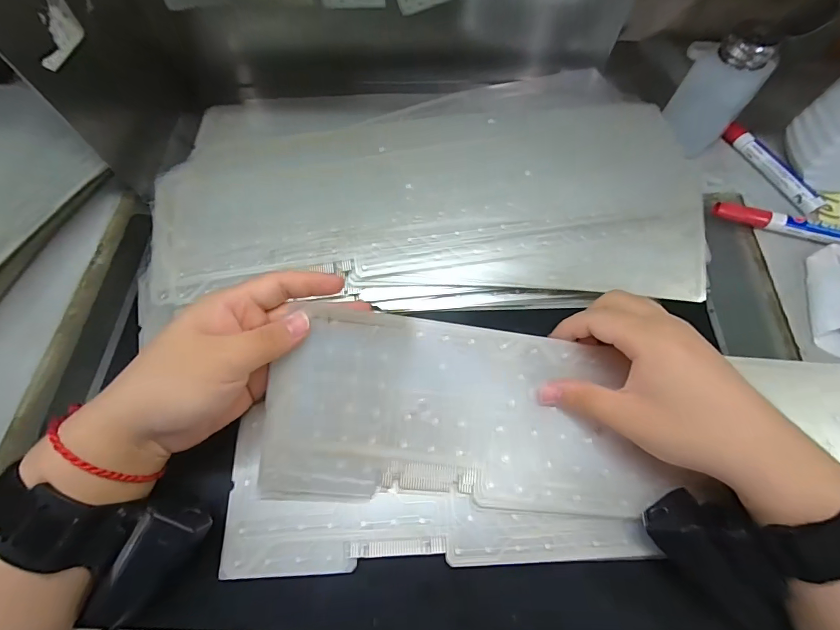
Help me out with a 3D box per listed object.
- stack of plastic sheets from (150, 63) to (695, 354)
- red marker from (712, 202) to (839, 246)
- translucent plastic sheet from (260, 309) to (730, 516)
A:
[{"bbox_3d":[0.006,-0.104,0.332,0.439,0.032,0.200,-5,74,-2],"label":"stack of plastic sheets"},{"bbox_3d":[0.335,-0.078,0.346,0.141,0.017,0.022,15,66,7],"label":"red marker"},{"bbox_3d":[0.031,0.065,0.263,0.259,0.018,0.117,3,79,-3],"label":"translucent plastic sheet"}]

